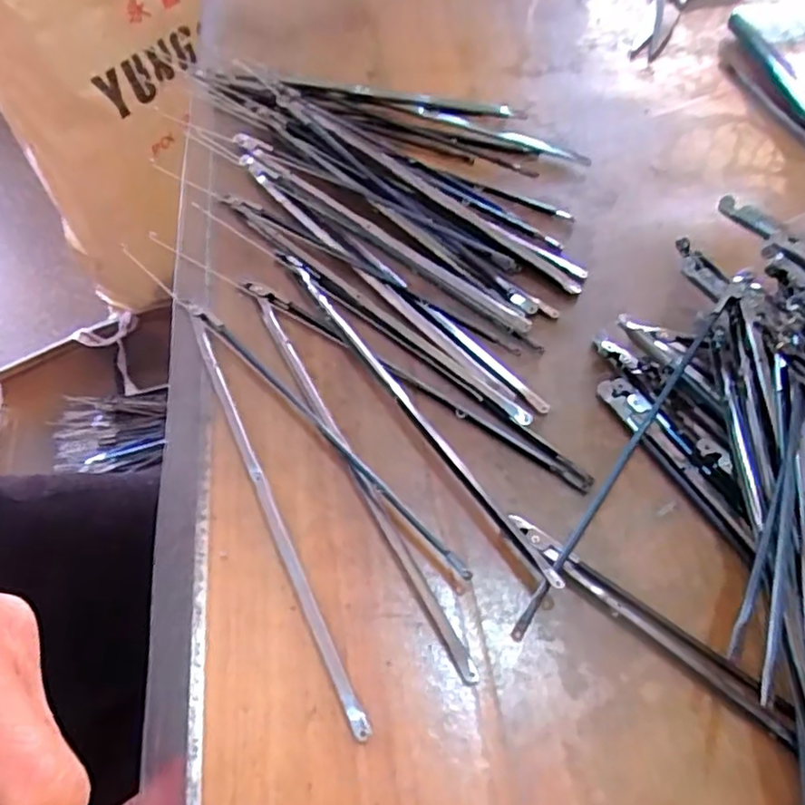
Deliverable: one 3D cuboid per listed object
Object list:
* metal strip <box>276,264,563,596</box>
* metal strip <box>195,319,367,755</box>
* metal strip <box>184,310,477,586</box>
[{"bbox_3d":[0.000,-0.002,0.255,0.007,0.009,0.181,-28,60,-20],"label":"metal strip"},{"bbox_3d":[-0.049,0.033,0.233,0.006,0.008,0.171,-21,58,-16],"label":"metal strip"},{"bbox_3d":[-0.034,0.008,0.248,0.007,0.009,0.161,-37,64,-24],"label":"metal strip"}]

